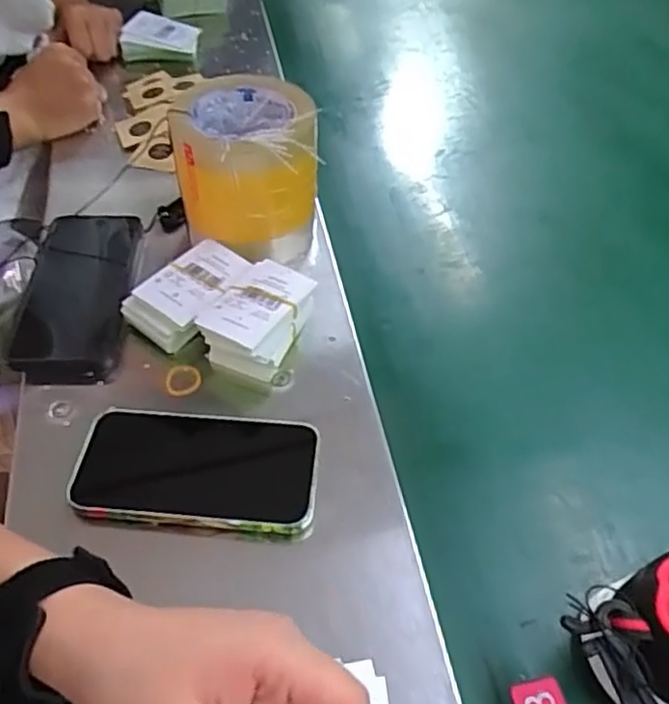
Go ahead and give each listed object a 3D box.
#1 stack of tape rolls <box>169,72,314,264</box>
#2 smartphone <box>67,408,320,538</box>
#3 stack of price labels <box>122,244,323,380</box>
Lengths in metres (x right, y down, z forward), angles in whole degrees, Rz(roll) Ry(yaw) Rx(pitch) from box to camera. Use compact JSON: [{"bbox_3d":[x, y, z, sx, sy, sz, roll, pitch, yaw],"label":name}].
[{"bbox_3d":[-0.069,-0.144,0.531,0.100,0.115,0.113,-7,52,-7],"label":"stack of tape rolls"},{"bbox_3d":[-0.087,0.073,0.419,0.150,0.017,0.076,3,48,3],"label":"smartphone"},{"bbox_3d":[-0.083,-0.027,0.497,0.121,0.055,0.096,24,54,15],"label":"stack of price labels"}]

